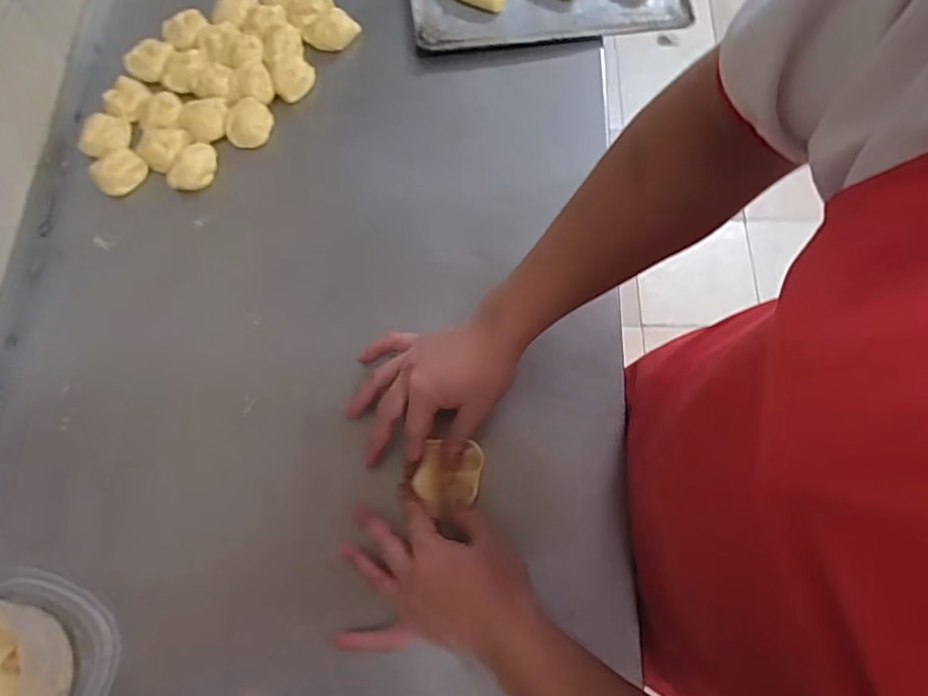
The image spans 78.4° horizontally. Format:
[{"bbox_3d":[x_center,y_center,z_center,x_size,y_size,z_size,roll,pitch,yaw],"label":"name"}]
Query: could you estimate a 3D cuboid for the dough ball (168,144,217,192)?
[{"bbox_3d":[-0.298,-0.197,0.624,0.058,0.024,0.036,-31,73,-8],"label":"dough ball"}]

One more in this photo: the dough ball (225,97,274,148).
[{"bbox_3d":[-0.242,-0.253,0.639,0.048,0.028,0.047,-6,71,0],"label":"dough ball"}]

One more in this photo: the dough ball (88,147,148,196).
[{"bbox_3d":[-0.378,-0.195,0.622,0.053,0.023,0.038,-40,74,-10],"label":"dough ball"}]

